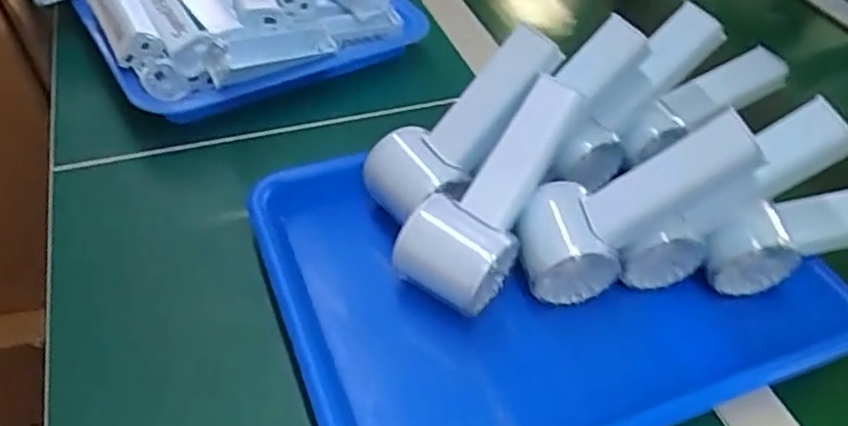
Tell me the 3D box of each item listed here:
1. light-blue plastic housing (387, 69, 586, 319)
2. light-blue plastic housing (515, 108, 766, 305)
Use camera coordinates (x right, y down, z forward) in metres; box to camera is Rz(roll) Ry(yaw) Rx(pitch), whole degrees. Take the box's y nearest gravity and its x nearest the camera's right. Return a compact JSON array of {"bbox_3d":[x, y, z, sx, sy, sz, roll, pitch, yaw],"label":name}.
[{"bbox_3d":[0.044,-0.015,0.397,0.063,0.046,0.148,31,83,21],"label":"light-blue plastic housing"},{"bbox_3d":[0.120,-0.007,0.389,0.145,0.053,0.056,-35,47,17],"label":"light-blue plastic housing"}]

